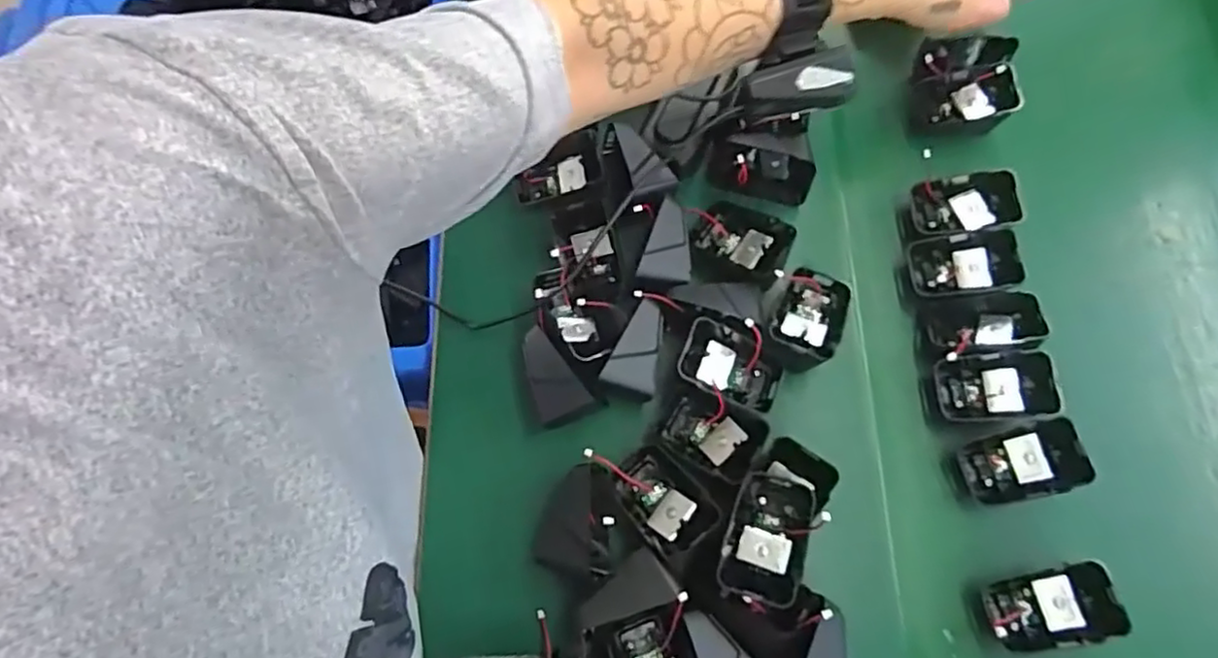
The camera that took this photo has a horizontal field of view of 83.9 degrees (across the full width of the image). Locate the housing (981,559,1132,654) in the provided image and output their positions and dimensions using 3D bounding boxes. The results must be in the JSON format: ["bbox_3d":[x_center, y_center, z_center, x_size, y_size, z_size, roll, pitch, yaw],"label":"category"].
[{"bbox_3d":[0.262,0.166,0.402,0.068,0.017,0.042,-20,62,19],"label":"housing"}]

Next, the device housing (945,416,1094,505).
[{"bbox_3d":[0.259,0.086,0.431,0.076,0.024,0.044,-20,66,25],"label":"device housing"}]

